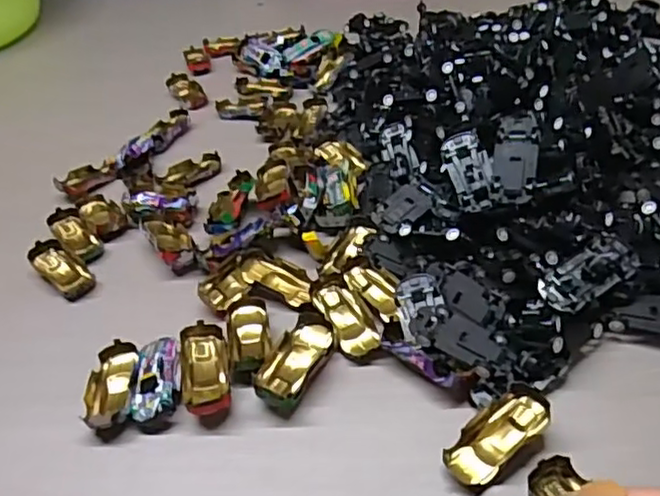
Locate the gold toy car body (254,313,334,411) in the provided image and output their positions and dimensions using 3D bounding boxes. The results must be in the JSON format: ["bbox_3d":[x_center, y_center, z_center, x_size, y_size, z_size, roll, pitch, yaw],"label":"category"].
[{"bbox_3d":[-0.021,0.071,0.413,0.029,0.018,0.064,12,44,22],"label":"gold toy car body"}]

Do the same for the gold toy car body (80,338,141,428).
[{"bbox_3d":[-0.138,0.087,0.419,0.032,0.021,0.062,-6,40,2],"label":"gold toy car body"}]

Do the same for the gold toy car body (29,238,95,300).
[{"bbox_3d":[-0.215,0.016,0.522,0.068,0.017,0.029,27,51,34],"label":"gold toy car body"}]

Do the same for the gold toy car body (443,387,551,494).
[{"bbox_3d":[0.091,0.102,0.355,0.063,0.021,0.028,-29,44,-24],"label":"gold toy car body"}]

